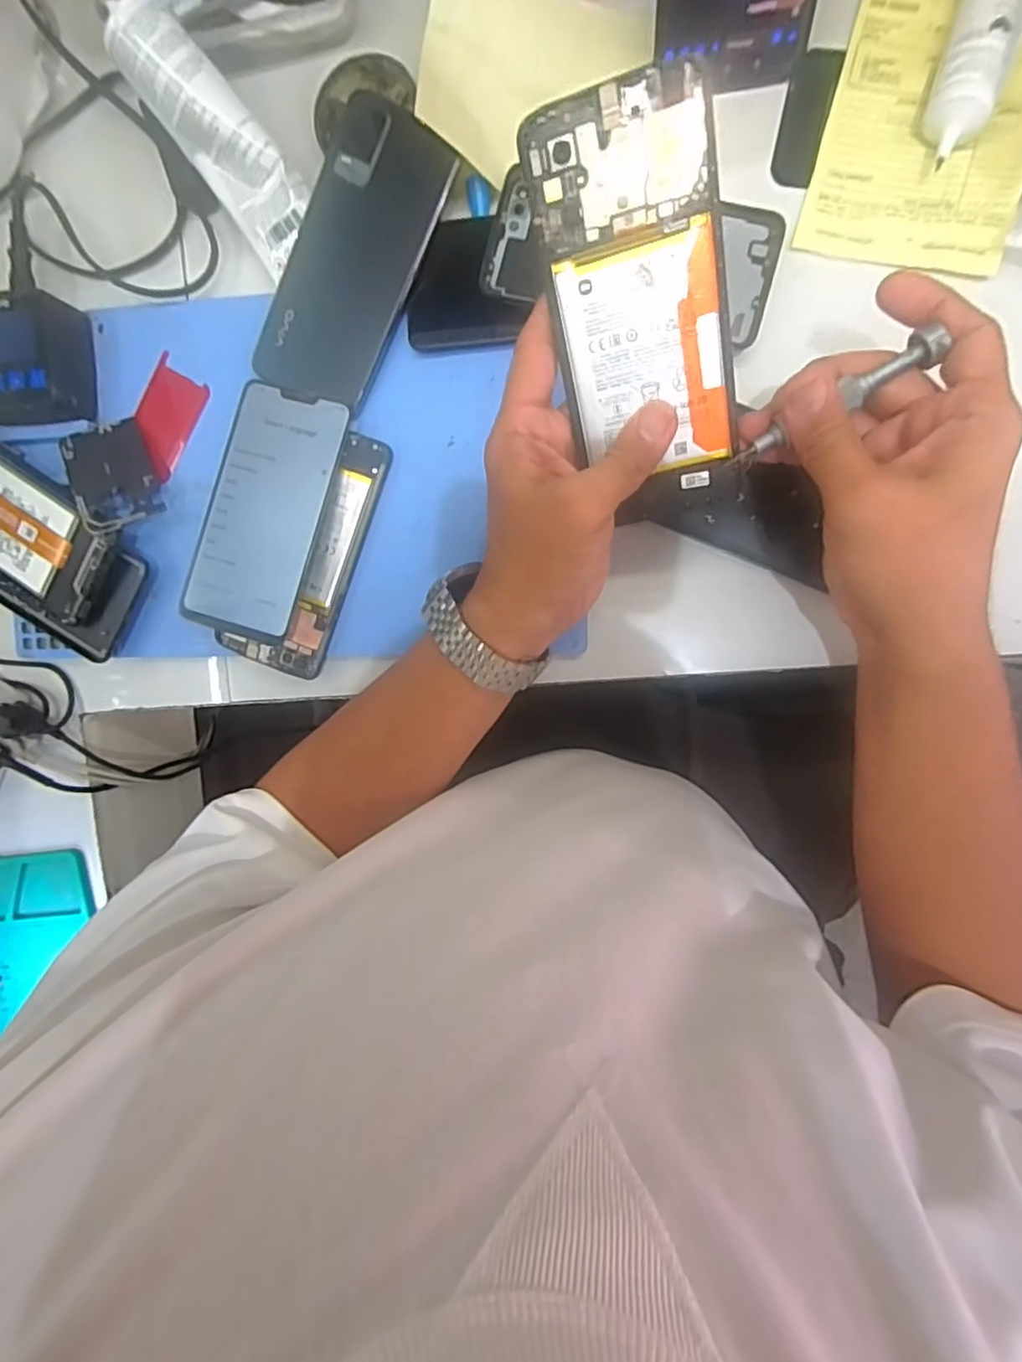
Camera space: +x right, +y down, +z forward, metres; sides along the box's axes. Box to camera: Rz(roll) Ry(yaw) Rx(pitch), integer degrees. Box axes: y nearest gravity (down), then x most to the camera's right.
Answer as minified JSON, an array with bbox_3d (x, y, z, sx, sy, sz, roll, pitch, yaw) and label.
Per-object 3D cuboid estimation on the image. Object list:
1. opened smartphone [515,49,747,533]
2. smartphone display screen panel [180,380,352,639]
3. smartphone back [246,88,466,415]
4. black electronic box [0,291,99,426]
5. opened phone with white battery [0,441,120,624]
[{"bbox_3d":[0.057,-0.154,0.266,0.071,0.006,0.162,-9,117,14],"label":"opened smartphone"},{"bbox_3d":[-0.148,-0.102,0.365,0.070,0.006,0.144,16,91,8],"label":"smartphone display screen panel"},{"bbox_3d":[-0.091,-0.240,0.351,0.073,0.007,0.153,30,104,5],"label":"smartphone back"},{"bbox_3d":[-0.302,-0.197,0.382,0.075,0.032,0.076,2,95,8],"label":"black electronic box"},{"bbox_3d":[-0.321,-0.103,0.385,0.153,0.013,0.078,32,102,6],"label":"opened phone with white battery"}]

